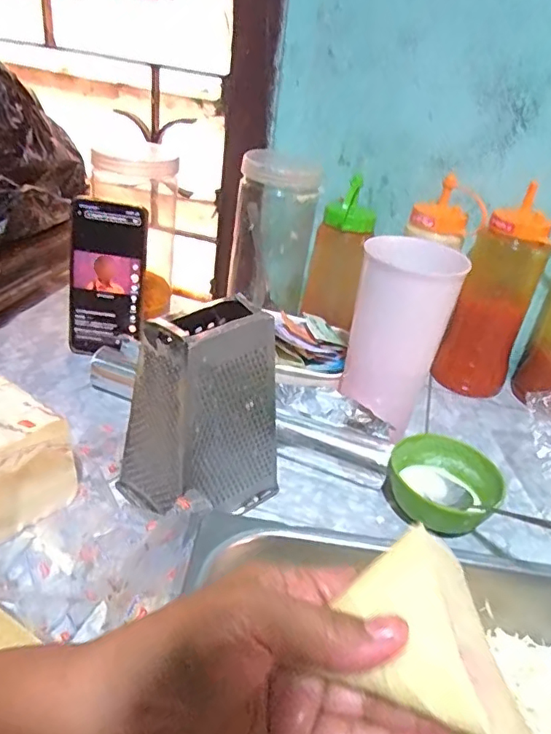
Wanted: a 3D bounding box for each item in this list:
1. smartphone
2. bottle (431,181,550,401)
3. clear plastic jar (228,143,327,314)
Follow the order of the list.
[{"bbox_3d":[-0.181,-0.092,0.589,0.080,0.161,0.016,7,18,2],"label":"smartphone"},{"bbox_3d":[0.243,-0.071,0.616,0.062,0.207,0.076,-21,42,-37],"label":"bottle"},{"bbox_3d":[-0.001,-0.159,0.667,0.090,0.180,0.076,14,32,11],"label":"clear plastic jar"}]

